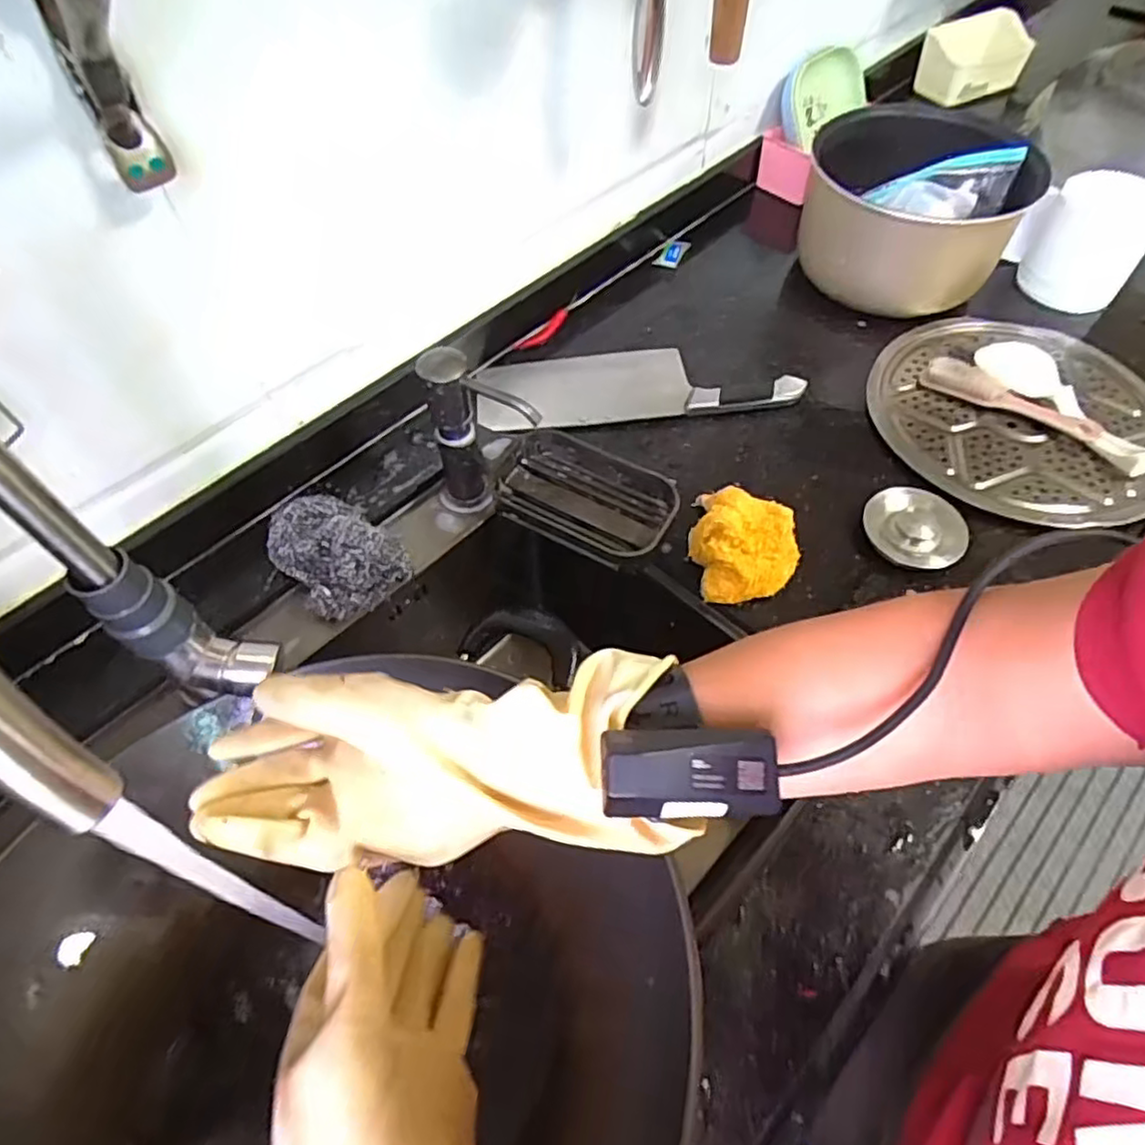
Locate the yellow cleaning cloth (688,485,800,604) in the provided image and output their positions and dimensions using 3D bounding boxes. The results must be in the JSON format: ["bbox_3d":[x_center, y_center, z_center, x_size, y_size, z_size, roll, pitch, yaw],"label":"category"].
[{"bbox_3d":[0.138,-0.022,0.565,0.089,0.052,0.092,21,59,14],"label":"yellow cleaning cloth"}]

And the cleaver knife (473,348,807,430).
[{"bbox_3d":[0.063,-0.196,0.699,0.316,0.023,0.111,-6,56,-3],"label":"cleaver knife"}]

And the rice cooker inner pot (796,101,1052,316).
[{"bbox_3d":[0.374,-0.399,0.765,0.221,0.127,0.259,15,58,10],"label":"rice cooker inner pot"}]

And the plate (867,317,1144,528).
[{"bbox_3d":[0.439,-0.159,0.673,0.271,0.016,0.273,0,56,1],"label":"plate"}]

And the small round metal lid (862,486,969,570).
[{"bbox_3d":[0.294,-0.041,0.593,0.073,0.020,0.076,0,56,1],"label":"small round metal lid"}]

